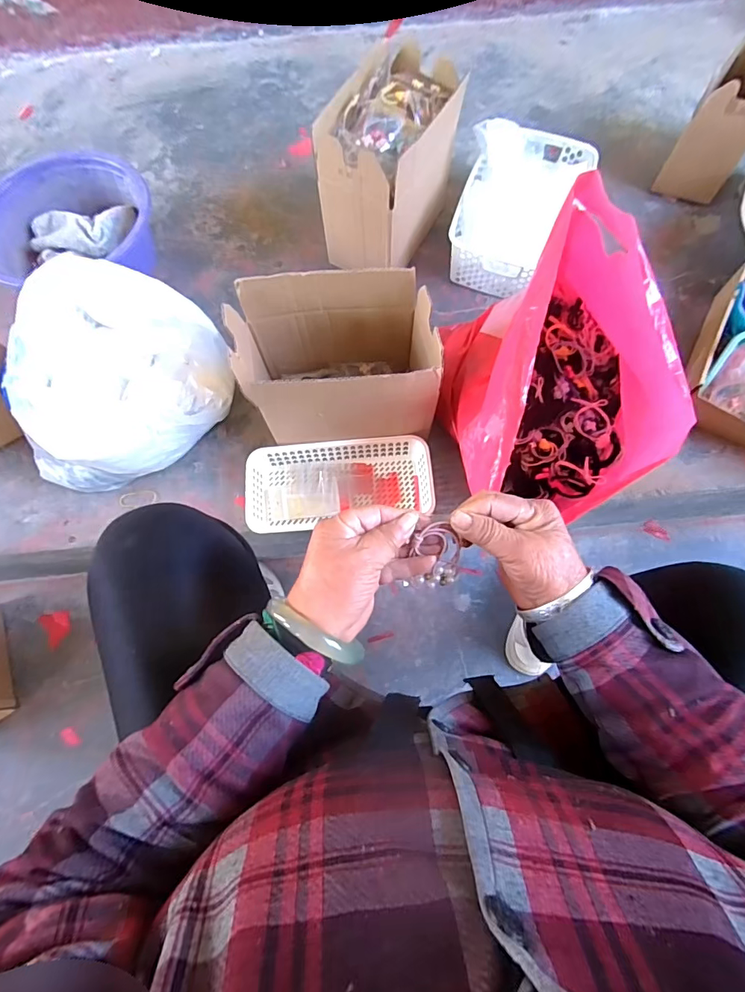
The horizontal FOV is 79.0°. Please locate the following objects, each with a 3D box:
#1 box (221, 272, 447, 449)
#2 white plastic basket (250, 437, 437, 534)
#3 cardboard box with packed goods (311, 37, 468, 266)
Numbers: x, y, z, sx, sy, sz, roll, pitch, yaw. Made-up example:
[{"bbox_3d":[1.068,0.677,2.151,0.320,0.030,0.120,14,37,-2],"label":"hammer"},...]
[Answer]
[{"bbox_3d":[-0.044,-0.173,0.608,0.244,0.184,0.145,-1,71,2],"label":"box"},{"bbox_3d":[-0.048,-0.017,0.674,0.270,0.046,0.125,-6,72,-1],"label":"white plastic basket"},{"bbox_3d":[0.030,-0.531,0.753,0.149,0.229,0.238,29,75,10],"label":"cardboard box with packed goods"}]

